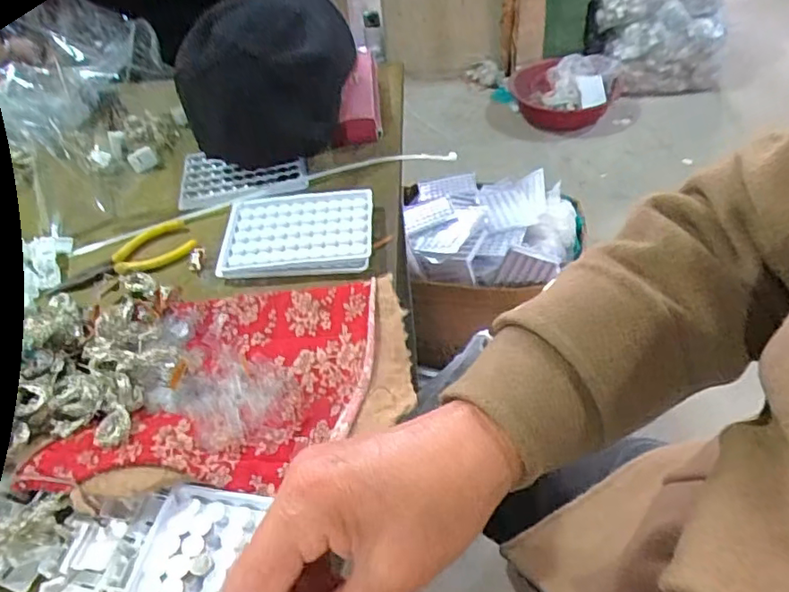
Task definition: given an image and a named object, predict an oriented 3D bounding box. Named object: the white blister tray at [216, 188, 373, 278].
[{"bbox_3d":[-0.085,-0.059,0.507,0.131,0.012,0.099,-5,46,2],"label":"white blister tray"}]

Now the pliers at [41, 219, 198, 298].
[{"bbox_3d":[-0.237,-0.029,0.504,0.129,0.008,0.053,-35,52,-25],"label":"pliers"}]

